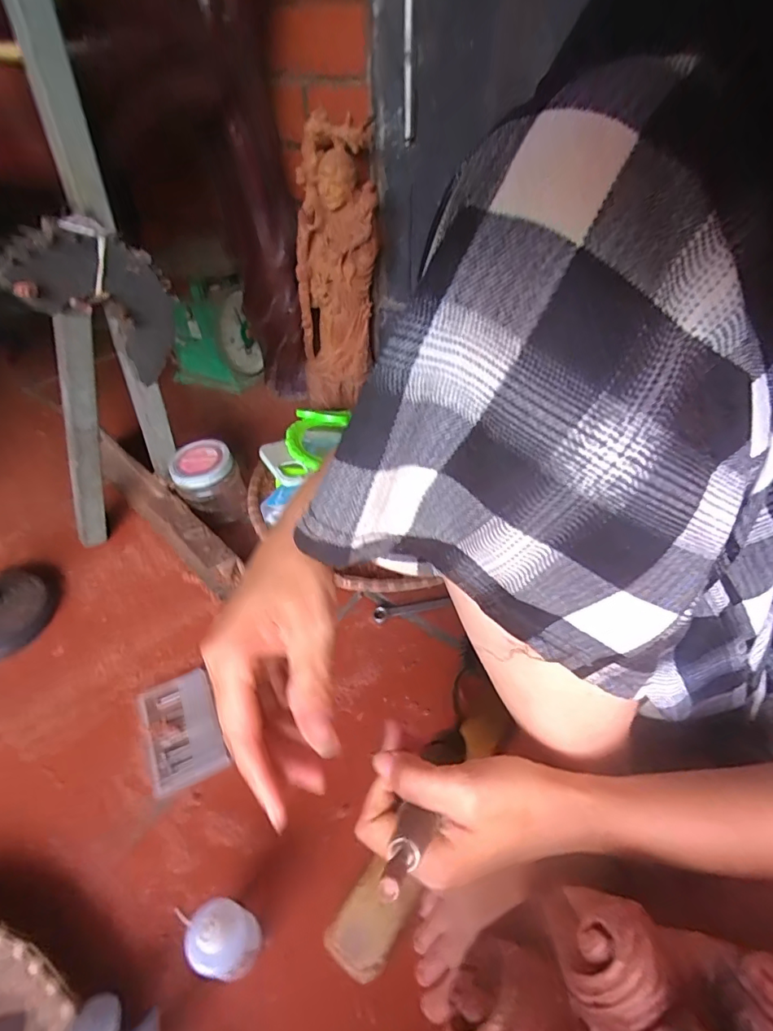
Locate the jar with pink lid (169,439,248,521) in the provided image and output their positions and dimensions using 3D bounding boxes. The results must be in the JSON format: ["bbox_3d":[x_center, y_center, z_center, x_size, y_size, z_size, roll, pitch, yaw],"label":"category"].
[{"bbox_3d":[-0.216,-0.037,0.612,0.072,0.085,0.065,-21,46,-21],"label":"jar with pink lid"}]

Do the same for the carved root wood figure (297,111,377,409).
[{"bbox_3d":[-0.067,-0.310,0.673,0.107,0.341,0.061,-3,43,-2],"label":"carved root wood figure"}]

